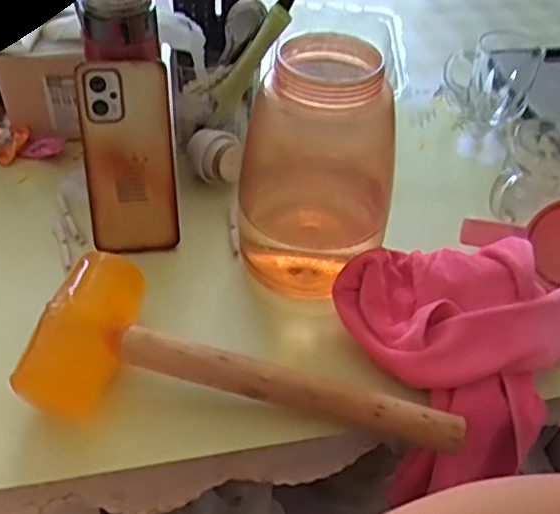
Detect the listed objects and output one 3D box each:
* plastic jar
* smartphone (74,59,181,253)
[{"bbox_3d":[0.026,-0.065,0.536,0.104,0.191,0.096,2,44,-2],"label":"plastic jar"},{"bbox_3d":[-0.131,-0.085,0.583,0.077,0.163,0.011,-5,18,-10],"label":"smartphone"}]

